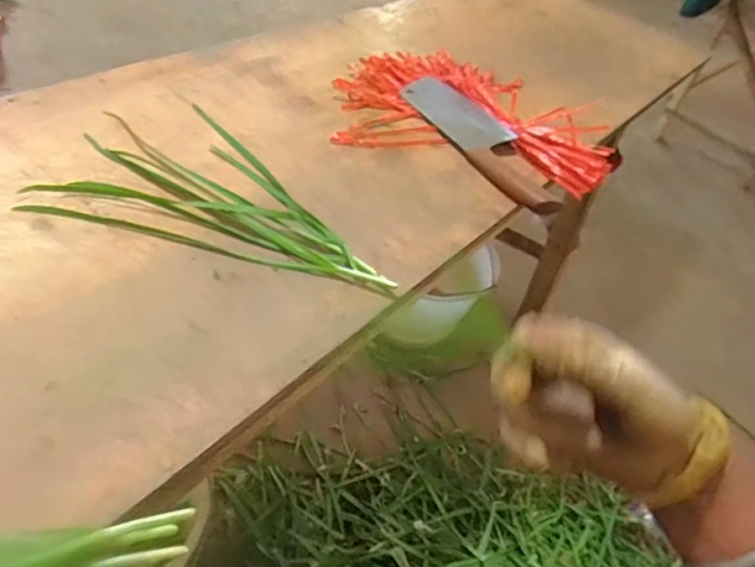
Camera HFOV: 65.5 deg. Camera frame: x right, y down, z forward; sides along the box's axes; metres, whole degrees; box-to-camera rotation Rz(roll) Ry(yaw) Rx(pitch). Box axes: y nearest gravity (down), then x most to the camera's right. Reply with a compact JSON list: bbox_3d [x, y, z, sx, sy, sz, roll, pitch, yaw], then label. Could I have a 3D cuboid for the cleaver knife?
[{"bbox_3d":[0.124,-0.170,0.687,0.073,0.025,0.281,-15,49,-27],"label":"cleaver knife"}]

